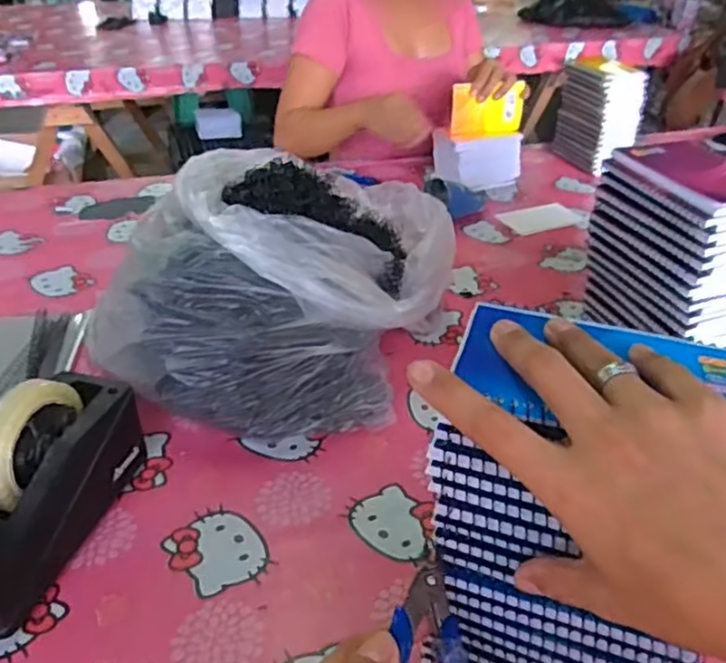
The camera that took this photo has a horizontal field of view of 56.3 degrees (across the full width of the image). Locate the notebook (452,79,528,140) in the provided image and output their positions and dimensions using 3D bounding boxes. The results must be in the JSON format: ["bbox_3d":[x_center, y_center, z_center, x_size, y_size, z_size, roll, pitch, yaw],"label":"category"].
[{"bbox_3d":[0.214,-0.381,1.170,0.136,0.090,0.015,-11,18,-16],"label":"notebook"}]

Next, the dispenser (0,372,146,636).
[{"bbox_3d":[-0.265,0.121,0.550,0.072,0.129,0.200,9,35,13],"label":"dispenser"}]

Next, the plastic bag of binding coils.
[{"bbox_3d":[-0.072,-0.085,0.750,0.301,0.187,0.393,12,36,16],"label":"plastic bag of binding coils"}]

